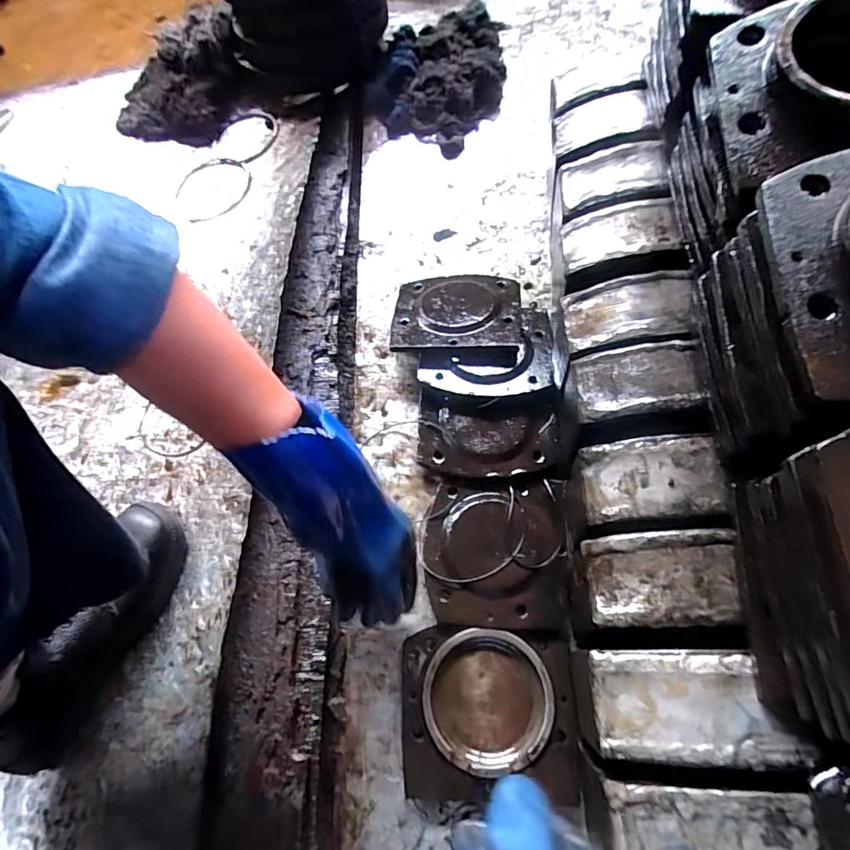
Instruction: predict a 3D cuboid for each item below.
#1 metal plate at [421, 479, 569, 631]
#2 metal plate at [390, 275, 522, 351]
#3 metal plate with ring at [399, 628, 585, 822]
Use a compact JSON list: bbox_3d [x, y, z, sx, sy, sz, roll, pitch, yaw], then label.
[{"bbox_3d":[0.073,0.131,0.513,0.146,0.020,0.144,-3,64,10],"label":"metal plate"},{"bbox_3d":[0.040,-0.146,0.629,0.157,0.013,0.141,-1,51,5],"label":"metal plate"},{"bbox_3d":[0.057,0.265,0.455,0.153,0.016,0.145,-7,64,8],"label":"metal plate with ring"}]

